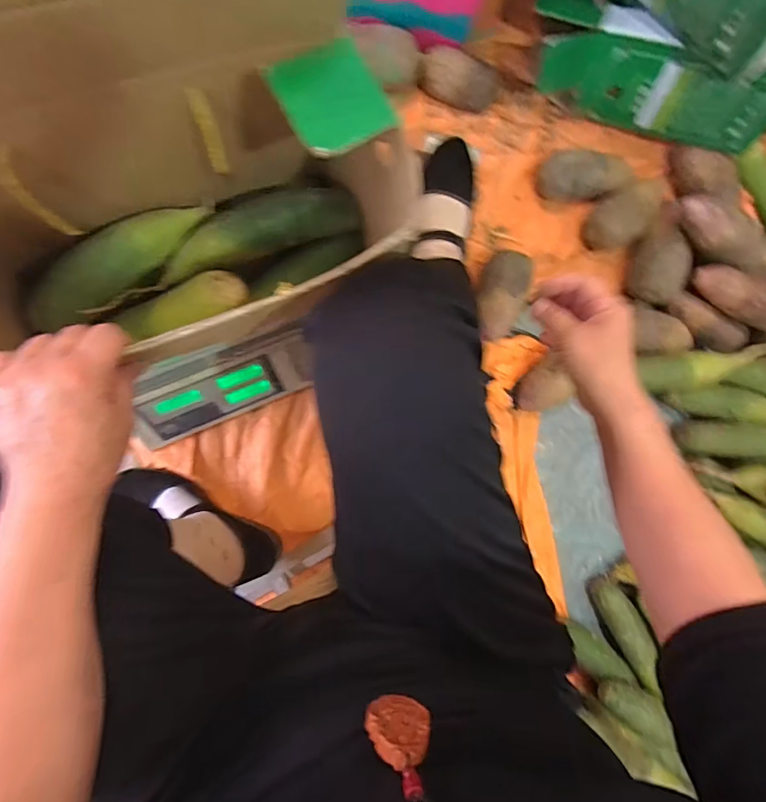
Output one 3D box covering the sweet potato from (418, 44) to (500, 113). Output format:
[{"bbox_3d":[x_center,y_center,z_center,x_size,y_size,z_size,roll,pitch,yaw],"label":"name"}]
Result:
[{"bbox_3d":[0.111,-0.455,0.655,0.119,0.047,0.060,13,90,-9],"label":"sweet potato"}]

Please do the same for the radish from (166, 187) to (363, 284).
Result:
[{"bbox_3d":[-0.125,-0.169,0.468,0.207,0.044,0.055,-18,95,-7],"label":"radish"}]

